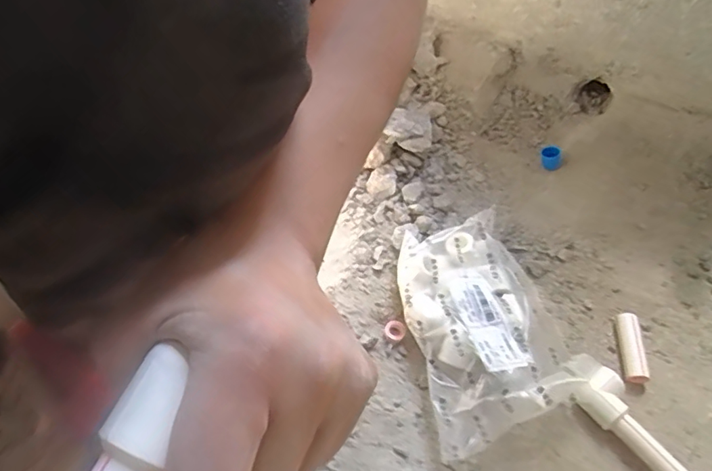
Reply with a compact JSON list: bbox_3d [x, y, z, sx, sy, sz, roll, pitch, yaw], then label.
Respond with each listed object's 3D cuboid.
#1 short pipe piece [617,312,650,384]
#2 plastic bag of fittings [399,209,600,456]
[{"bbox_3d":[0.270,0.111,0.520,0.022,0.025,0.066,4,57,5],"label":"short pipe piece"},{"bbox_3d":[0.118,0.080,0.508,0.135,0.061,0.220,-12,57,-6],"label":"plastic bag of fittings"}]

